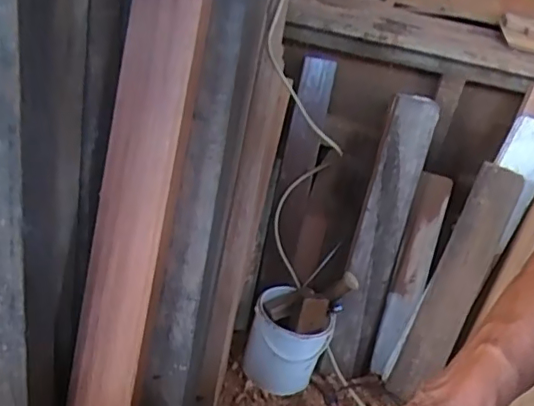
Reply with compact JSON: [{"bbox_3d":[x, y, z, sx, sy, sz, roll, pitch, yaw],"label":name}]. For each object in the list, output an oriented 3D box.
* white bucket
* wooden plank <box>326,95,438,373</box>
[{"bbox_3d":[0.051,0.328,1.359,0.188,0.277,0.181,7,36,-5],"label":"white bucket"},{"bbox_3d":[0.268,0.083,1.343,0.114,0.682,0.074,14,7,10],"label":"wooden plank"}]

